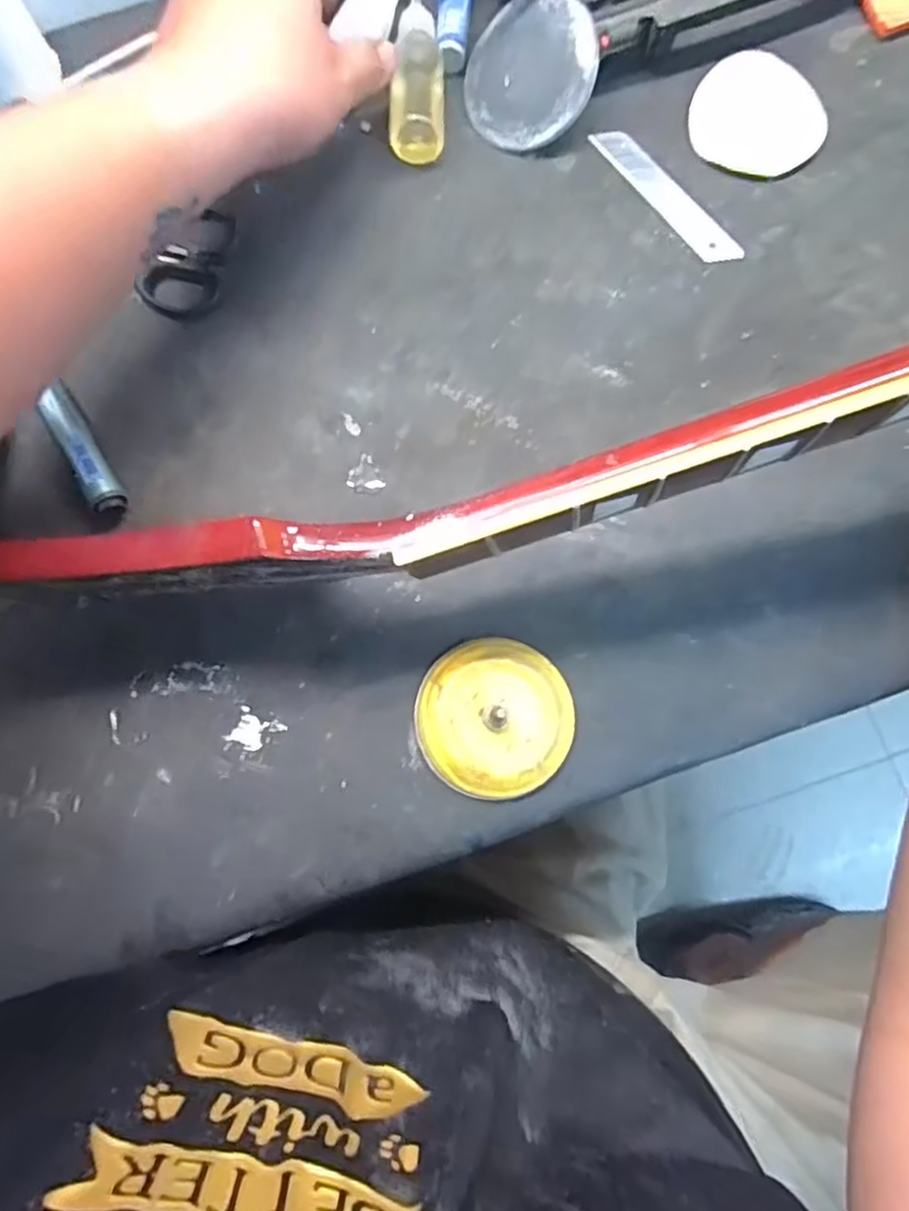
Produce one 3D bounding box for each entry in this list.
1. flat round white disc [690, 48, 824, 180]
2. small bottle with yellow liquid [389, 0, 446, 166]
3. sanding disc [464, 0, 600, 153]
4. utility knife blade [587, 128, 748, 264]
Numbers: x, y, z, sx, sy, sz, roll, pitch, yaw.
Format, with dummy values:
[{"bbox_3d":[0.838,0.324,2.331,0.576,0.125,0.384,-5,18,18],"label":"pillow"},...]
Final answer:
[{"bbox_3d":[0.166,-0.266,0.370,0.070,0.010,0.065,0,80,1],"label":"flat round white disc"},{"bbox_3d":[-0.020,-0.291,0.372,0.028,0.023,0.096,-1,80,1],"label":"small bottle with yellow liquid"},{"bbox_3d":[0.040,-0.285,0.364,0.071,0.004,0.070,5,101,24],"label":"sanding disc"},{"bbox_3d":[0.114,-0.221,0.367,0.019,0.004,0.103,-37,80,0],"label":"utility knife blade"}]

